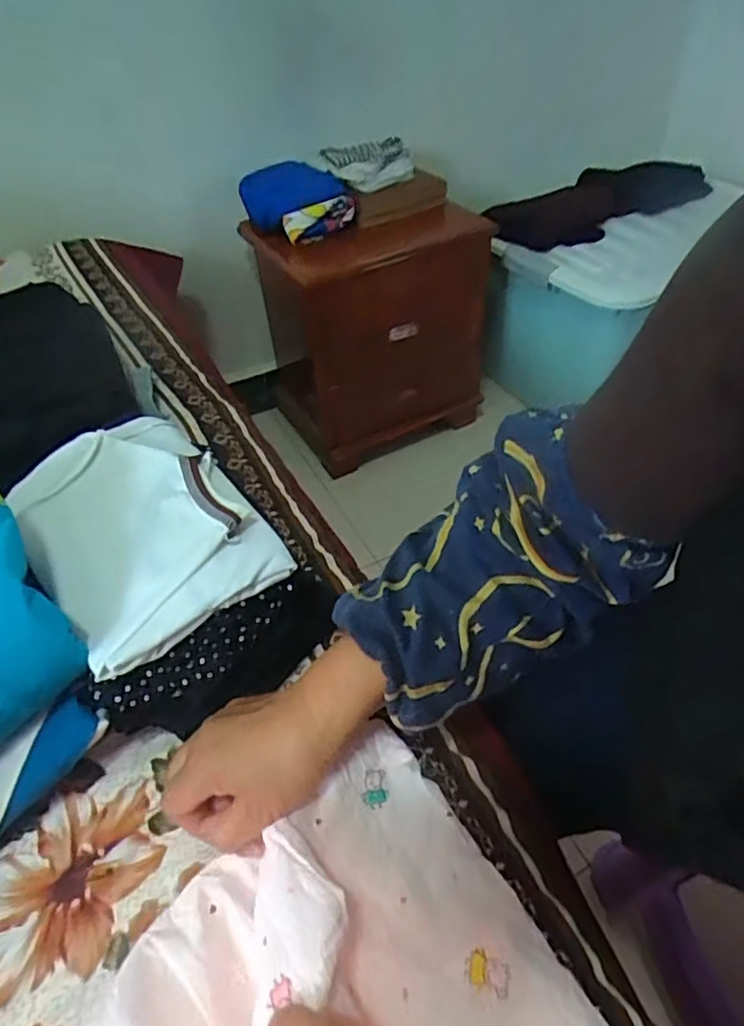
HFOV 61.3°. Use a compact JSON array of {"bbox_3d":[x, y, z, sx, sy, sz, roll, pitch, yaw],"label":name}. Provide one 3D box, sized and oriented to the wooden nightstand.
[{"bbox_3d":[-0.004,-0.438,1.366,0.417,0.469,0.358,-22,48,-17],"label":"wooden nightstand"}]

